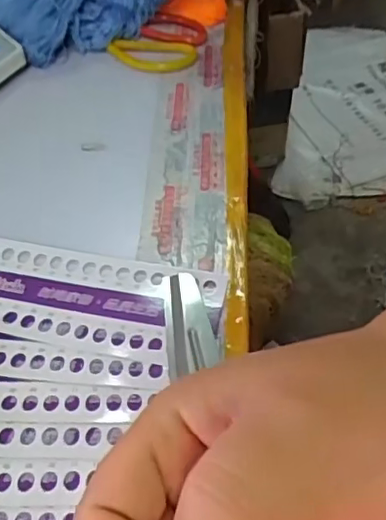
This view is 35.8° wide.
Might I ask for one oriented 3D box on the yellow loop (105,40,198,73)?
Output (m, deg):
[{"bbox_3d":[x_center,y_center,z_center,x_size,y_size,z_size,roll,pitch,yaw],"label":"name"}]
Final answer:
[{"bbox_3d":[-0.046,-0.225,0.656,0.097,0.011,0.058,2,50,2],"label":"yellow loop"}]

